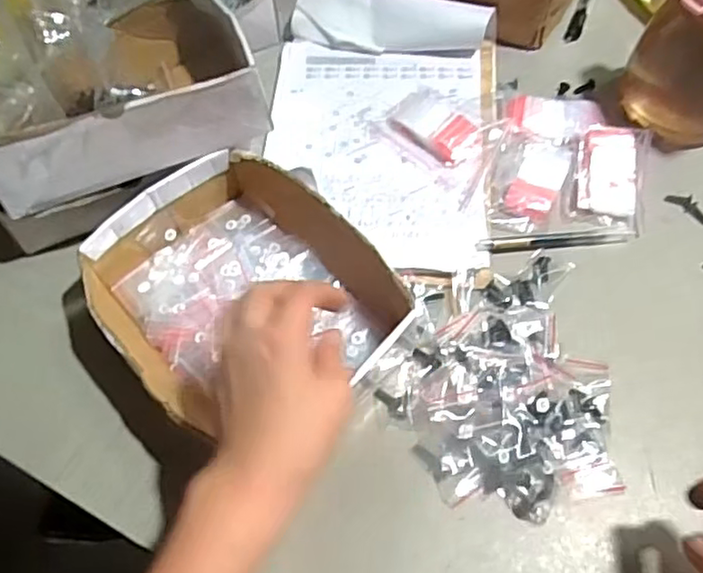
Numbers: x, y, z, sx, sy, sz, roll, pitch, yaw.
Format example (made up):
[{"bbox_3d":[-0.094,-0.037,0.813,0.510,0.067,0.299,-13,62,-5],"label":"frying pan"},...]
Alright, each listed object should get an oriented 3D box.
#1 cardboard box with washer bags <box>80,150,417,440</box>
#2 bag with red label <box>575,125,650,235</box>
[{"bbox_3d":[-0.085,0.006,0.515,0.196,0.061,0.227,-37,66,-18],"label":"cardboard box with washer bags"},{"bbox_3d":[0.243,-0.105,0.601,0.058,0.011,0.113,13,62,8],"label":"bag with red label"}]

